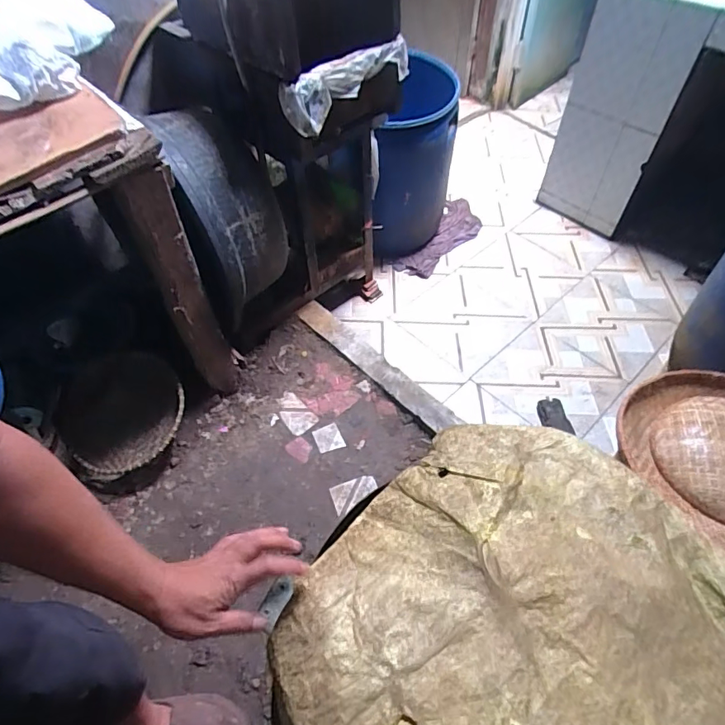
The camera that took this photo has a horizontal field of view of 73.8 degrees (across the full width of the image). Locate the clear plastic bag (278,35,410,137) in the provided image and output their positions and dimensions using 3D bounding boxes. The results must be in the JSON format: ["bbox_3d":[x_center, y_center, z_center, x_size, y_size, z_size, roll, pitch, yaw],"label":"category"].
[{"bbox_3d":[-0.037,-0.705,1.234,0.077,0.119,0.408,35,61,24],"label":"clear plastic bag"}]

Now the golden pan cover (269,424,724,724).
[{"bbox_3d":[0.204,0.318,0.482,0.509,0.091,0.525,-38,61,-24],"label":"golden pan cover"}]

